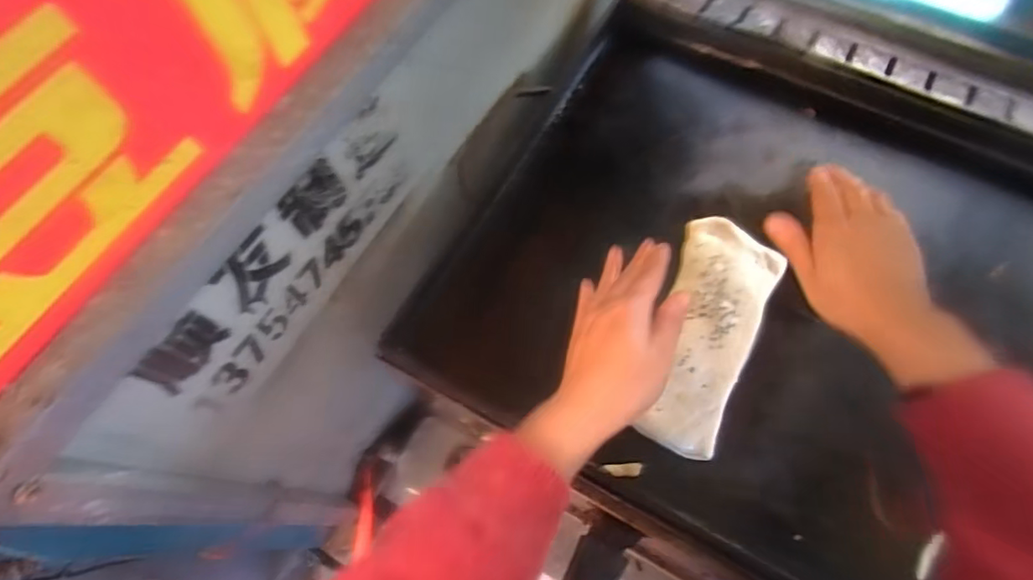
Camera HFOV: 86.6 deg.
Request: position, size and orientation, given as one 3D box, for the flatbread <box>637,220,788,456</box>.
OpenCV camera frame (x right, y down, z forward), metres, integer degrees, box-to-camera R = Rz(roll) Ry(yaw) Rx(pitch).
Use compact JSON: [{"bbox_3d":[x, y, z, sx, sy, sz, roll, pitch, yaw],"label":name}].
[{"bbox_3d":[0.177,0.036,0.491,0.083,0.015,0.223,18,67,9],"label":"flatbread"}]

